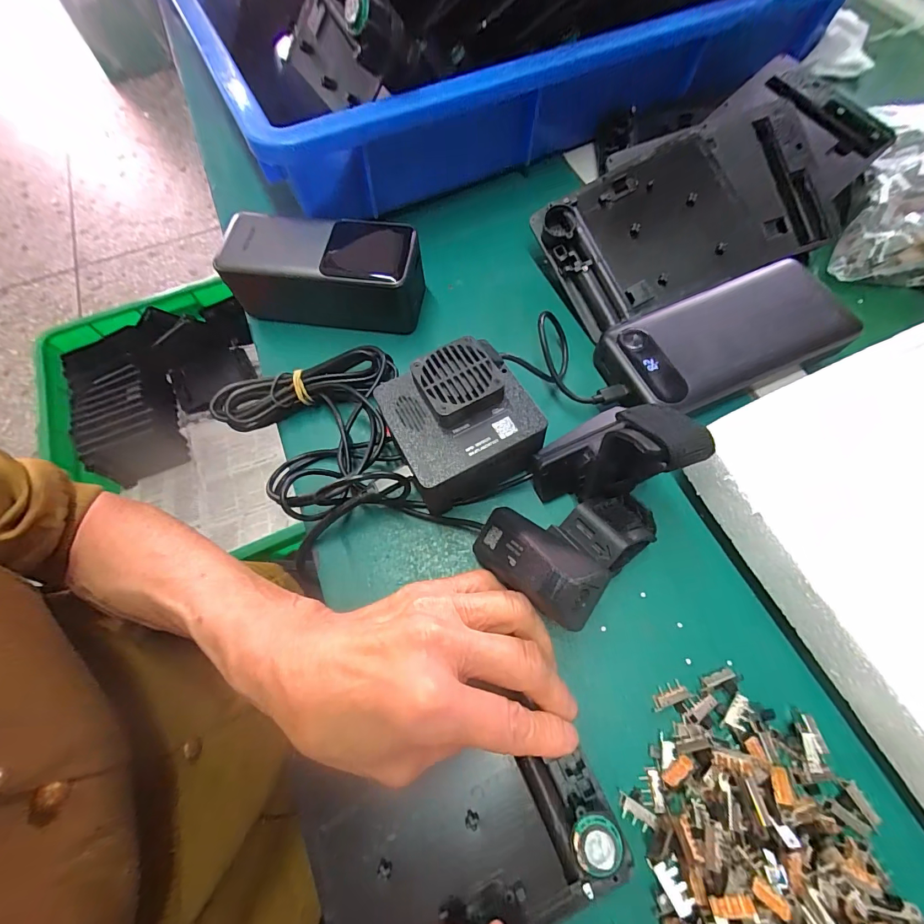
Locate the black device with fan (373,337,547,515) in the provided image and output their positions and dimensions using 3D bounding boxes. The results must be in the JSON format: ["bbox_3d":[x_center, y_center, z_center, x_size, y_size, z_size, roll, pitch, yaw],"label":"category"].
[{"bbox_3d":[-0.001,-0.020,0.239,0.075,0.056,0.076,-25,68,-9],"label":"black device with fan"}]

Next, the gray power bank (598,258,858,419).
[{"bbox_3d":[0.173,-0.079,0.272,0.158,0.021,0.075,-21,68,-8],"label":"gray power bank"}]

